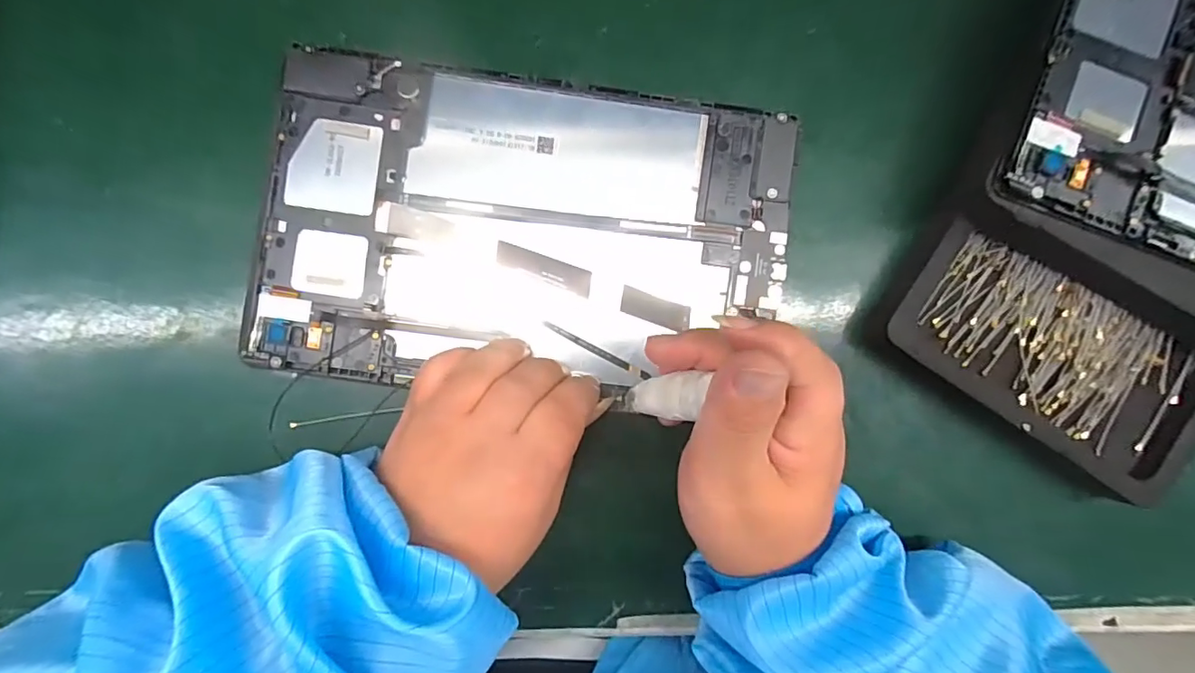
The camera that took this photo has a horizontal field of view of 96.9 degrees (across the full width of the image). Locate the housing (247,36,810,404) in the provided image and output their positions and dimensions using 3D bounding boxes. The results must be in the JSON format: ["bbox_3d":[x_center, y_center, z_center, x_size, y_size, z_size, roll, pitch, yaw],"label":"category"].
[{"bbox_3d":[-0.033,-0.048,0.248,0.237,0.010,0.143,6,93,-2],"label":"housing"}]

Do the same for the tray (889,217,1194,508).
[{"bbox_3d":[0.215,0.011,0.255,0.149,0.025,0.078,31,88,-2],"label":"tray"}]

